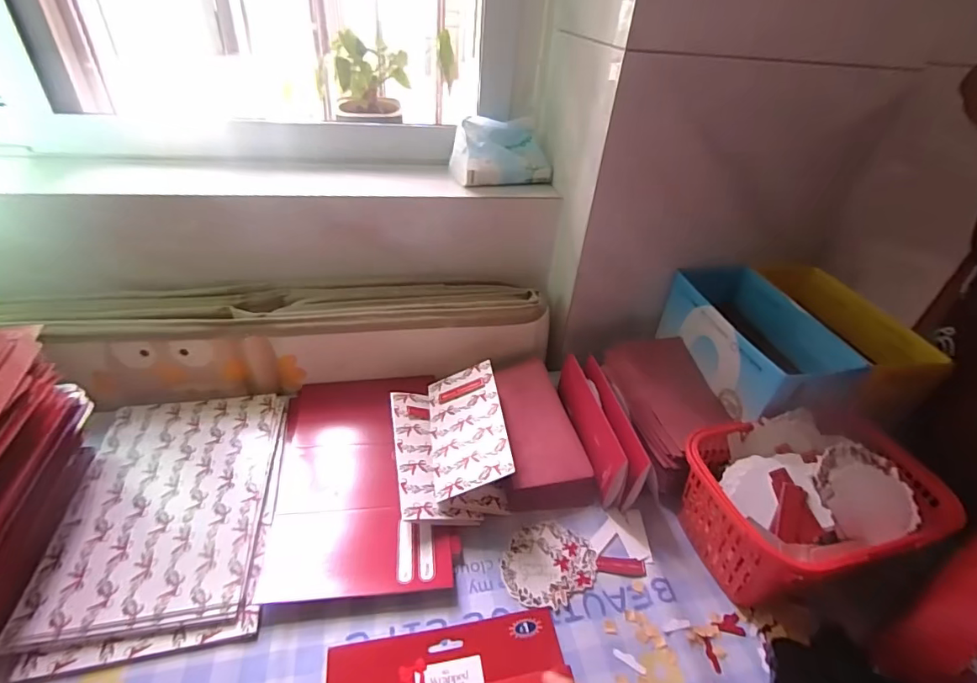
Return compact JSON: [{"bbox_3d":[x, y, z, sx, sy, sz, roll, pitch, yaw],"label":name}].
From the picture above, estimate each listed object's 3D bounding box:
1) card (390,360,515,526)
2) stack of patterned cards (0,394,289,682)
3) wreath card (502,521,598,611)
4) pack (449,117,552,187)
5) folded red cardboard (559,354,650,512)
[{"bbox_3d":[-0.044,0.108,0.533,0.116,0.063,0.180,-3,39,-11],"label":"card"},{"bbox_3d":[-0.314,0.161,0.480,0.178,0.013,0.276,-4,39,-12],"label":"stack of patterned cards"},{"bbox_3d":[0.059,0.218,0.472,0.092,0.004,0.078,-22,45,-31],"label":"wreath card"},{"bbox_3d":[0.020,-0.264,0.663,0.133,0.073,0.070,-12,41,-22],"label":"pack"},{"bbox_3d":[0.130,0.097,0.560,0.047,0.070,0.174,-2,38,-10],"label":"folded red cardboard"}]

